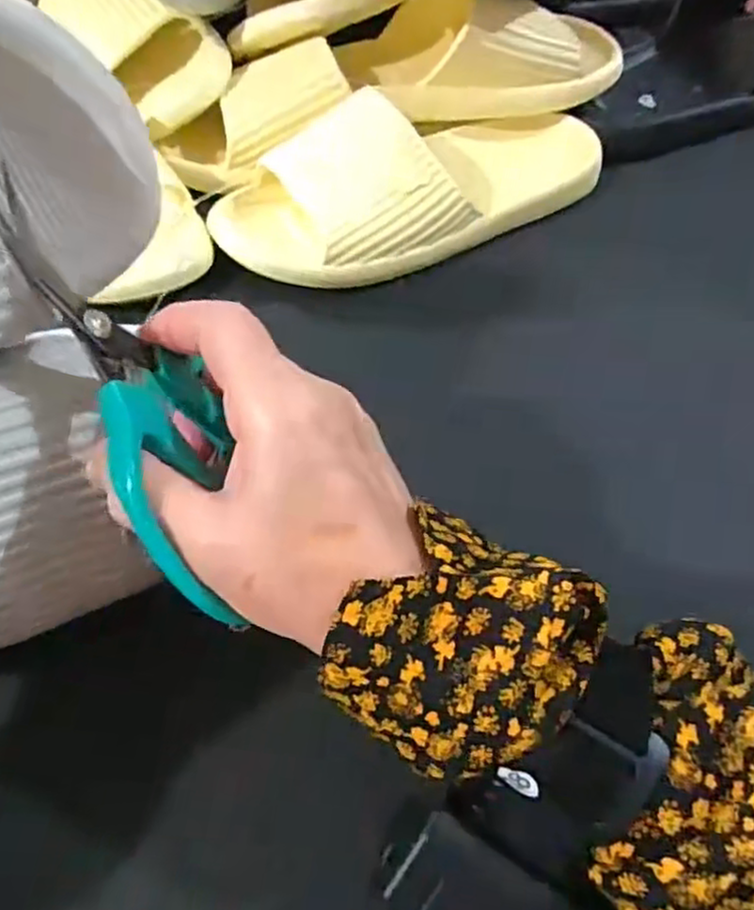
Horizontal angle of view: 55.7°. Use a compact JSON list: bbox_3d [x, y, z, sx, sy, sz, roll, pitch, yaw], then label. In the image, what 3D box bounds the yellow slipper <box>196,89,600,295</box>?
[{"bbox_3d":[0.028,-0.167,0.423,0.250,0.059,0.097,-18,57,-13],"label":"yellow slipper"}]

